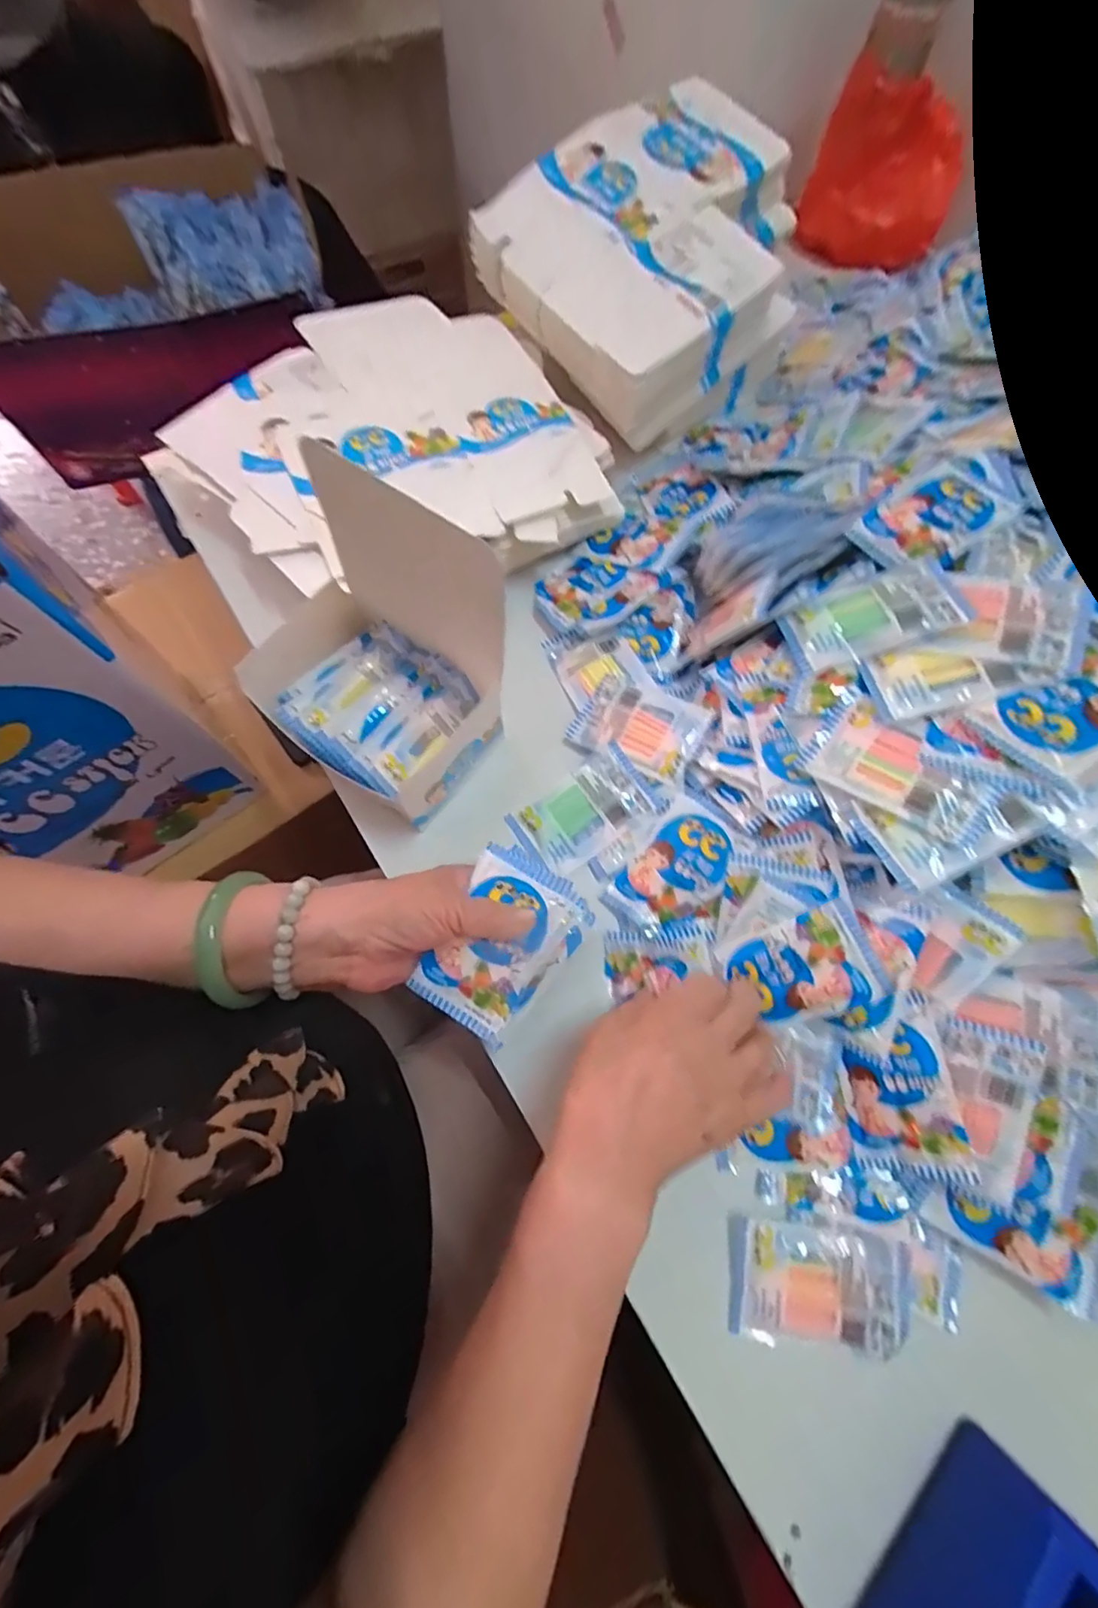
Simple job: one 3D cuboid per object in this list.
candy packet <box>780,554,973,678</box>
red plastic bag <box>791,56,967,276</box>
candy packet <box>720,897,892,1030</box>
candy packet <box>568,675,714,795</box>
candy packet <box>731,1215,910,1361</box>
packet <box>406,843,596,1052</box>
[{"bbox_3d":[0.214,-0.126,0.379,0.101,0.014,0.065,-17,57,18],"label":"candy packet"},{"bbox_3d":[0.347,-0.649,0.593,0.152,0.120,0.076,26,73,7],"label":"red plastic bag"},{"bbox_3d":[0.167,0.109,0.368,0.083,0.009,0.063,-34,75,19],"label":"candy packet"},{"bbox_3d":[0.069,-0.059,0.438,0.097,0.005,0.065,27,84,21],"label":"candy packet"},{"bbox_3d":[0.163,0.290,0.340,0.101,0.019,0.063,4,71,0],"label":"candy packet"},{"bbox_3d":[-0.030,0.087,0.360,0.079,0.024,0.109,34,74,9],"label":"packet"}]

